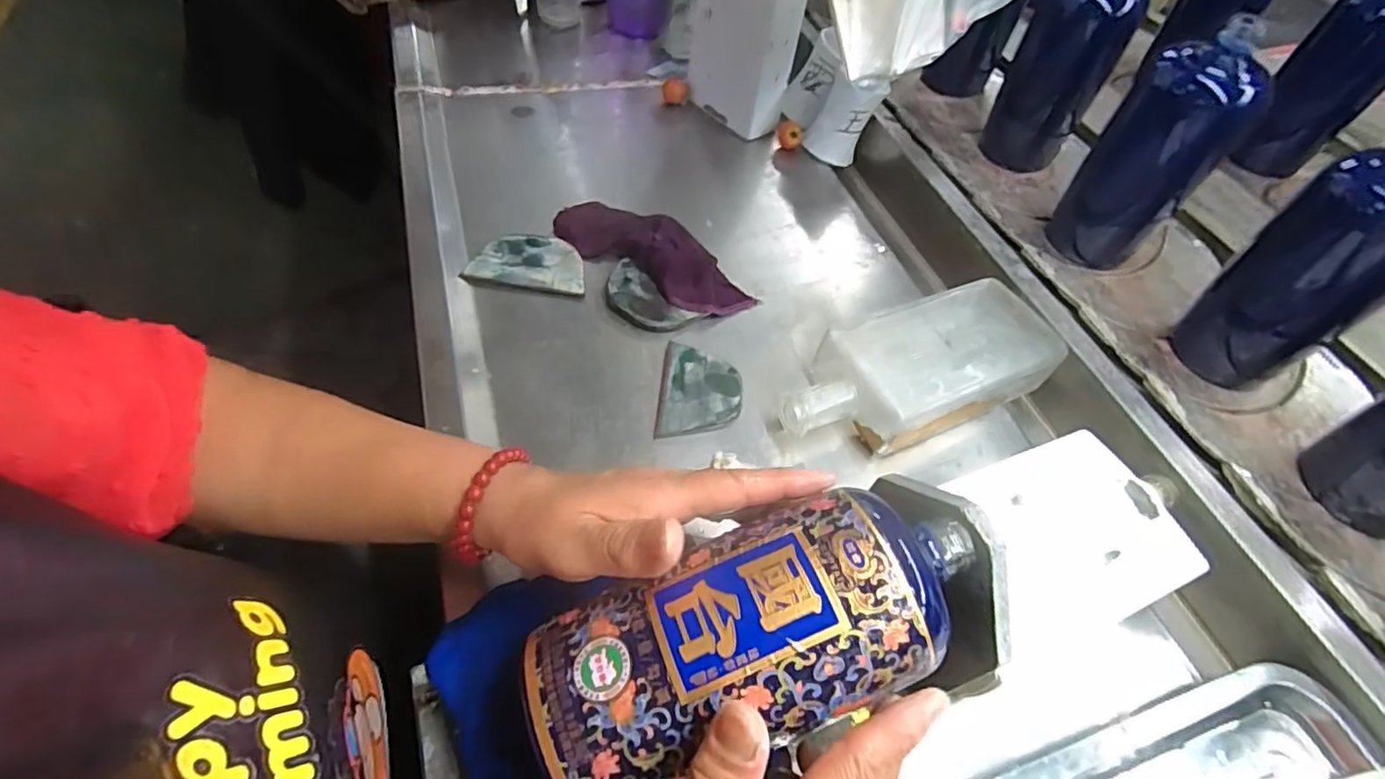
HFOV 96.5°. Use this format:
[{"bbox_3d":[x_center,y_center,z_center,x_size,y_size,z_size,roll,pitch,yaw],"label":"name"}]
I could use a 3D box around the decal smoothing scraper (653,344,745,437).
[{"bbox_3d":[0.006,0.001,0.447,0.057,0.006,0.077,7,54,0],"label":"decal smoothing scraper"}]

